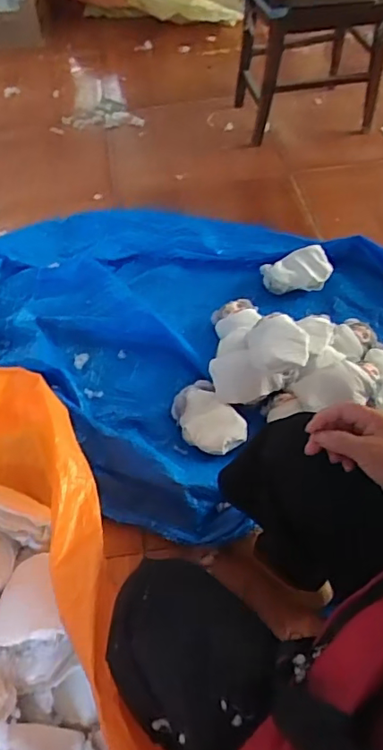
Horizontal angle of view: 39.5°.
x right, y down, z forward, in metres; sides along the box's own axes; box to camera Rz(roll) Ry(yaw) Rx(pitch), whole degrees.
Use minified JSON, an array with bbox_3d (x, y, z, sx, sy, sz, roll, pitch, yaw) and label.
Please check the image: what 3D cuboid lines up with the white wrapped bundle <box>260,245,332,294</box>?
[{"bbox_3d":[0.282,-0.279,1.424,0.182,0.062,0.113,-7,51,-1],"label":"white wrapped bundle"}]

